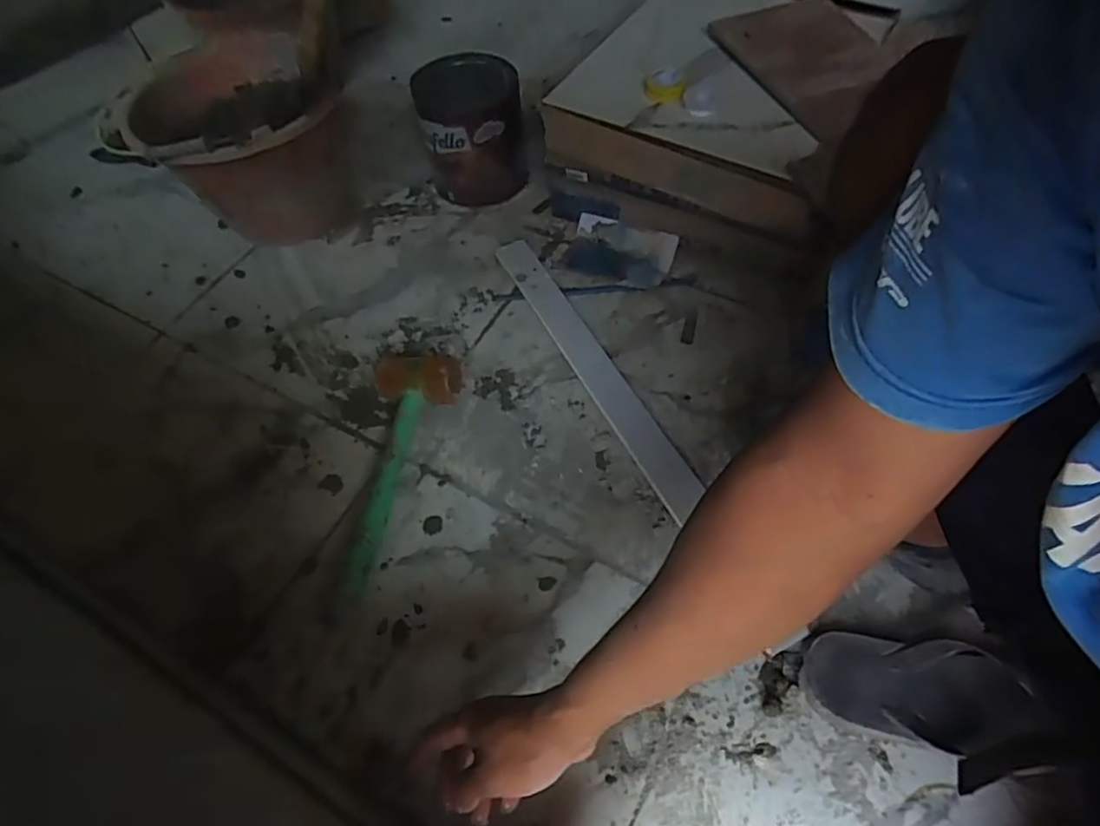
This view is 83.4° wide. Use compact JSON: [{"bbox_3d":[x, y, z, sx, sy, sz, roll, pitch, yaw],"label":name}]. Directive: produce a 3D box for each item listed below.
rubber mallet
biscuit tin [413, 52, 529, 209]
[{"bbox_3d":[-0.155,0.044,0.689,0.095,0.064,0.301,0,59,4],"label":"rubber mallet"},{"bbox_3d":[-0.113,-0.412,0.901,0.141,0.145,0.141,-8,59,-1],"label":"biscuit tin"}]

